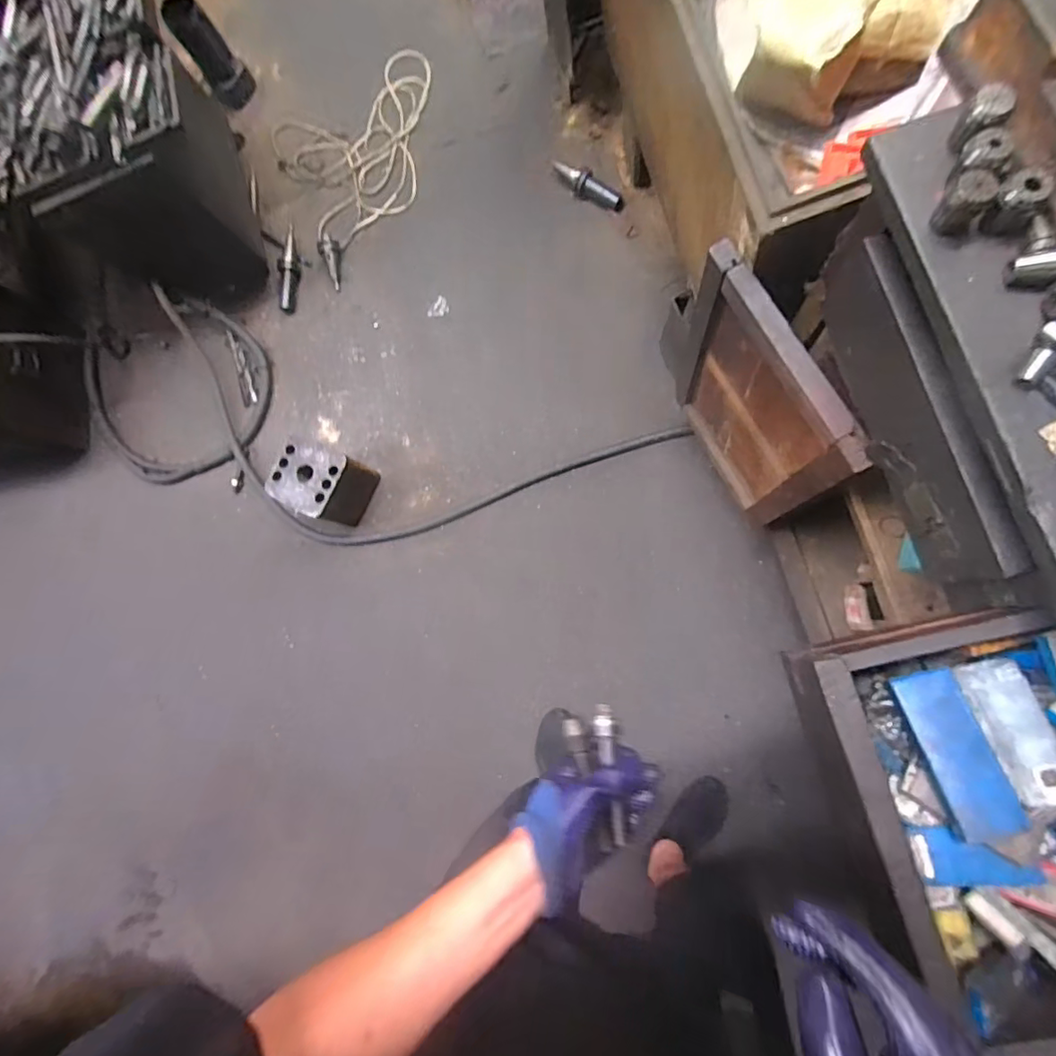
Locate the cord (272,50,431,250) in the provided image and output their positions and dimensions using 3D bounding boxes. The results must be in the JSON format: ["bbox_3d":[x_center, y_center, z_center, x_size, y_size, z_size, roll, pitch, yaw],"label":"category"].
[{"bbox_3d":[-0.423,-1.030,1.459,0.485,0.046,0.351,-34,83,5],"label":"cord"}]

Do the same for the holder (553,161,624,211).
[{"bbox_3d":[0.143,-0.864,1.343,0.222,0.053,0.060,36,89,13],"label":"holder"}]

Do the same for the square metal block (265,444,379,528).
[{"bbox_3d":[-0.499,-0.106,1.325,0.185,0.176,0.164,18,86,12],"label":"square metal block"}]

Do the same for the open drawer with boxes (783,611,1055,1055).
[{"bbox_3d":[0.394,0.252,0.471,0.207,0.096,0.327,-17,80,7],"label":"open drawer with boxes"}]

